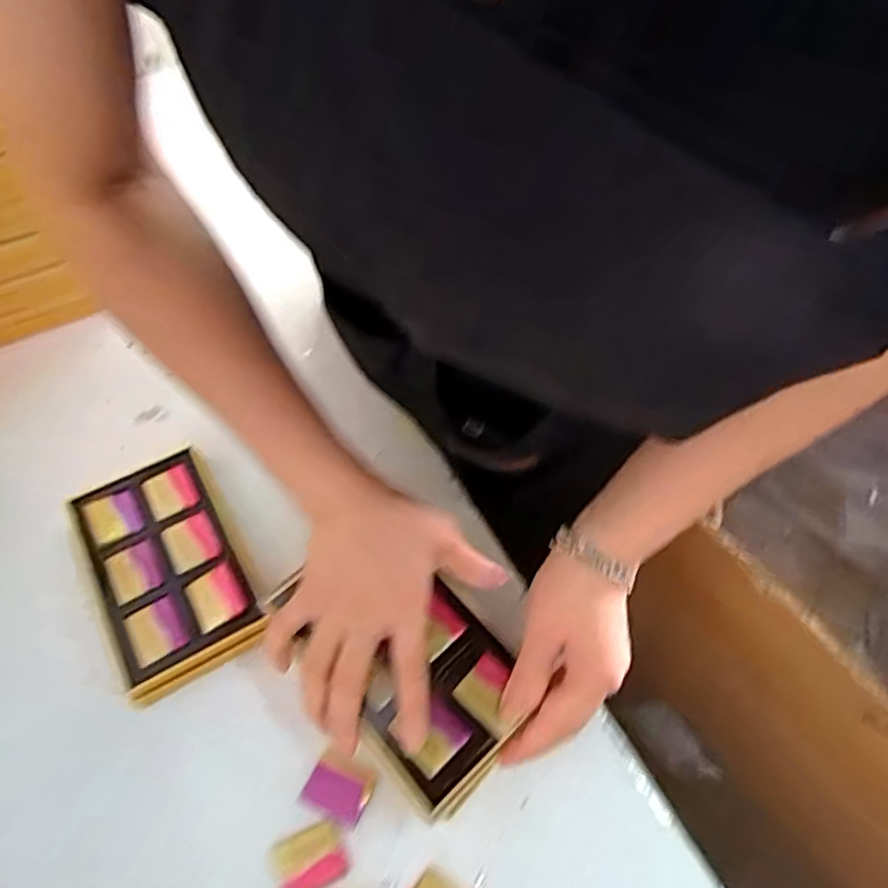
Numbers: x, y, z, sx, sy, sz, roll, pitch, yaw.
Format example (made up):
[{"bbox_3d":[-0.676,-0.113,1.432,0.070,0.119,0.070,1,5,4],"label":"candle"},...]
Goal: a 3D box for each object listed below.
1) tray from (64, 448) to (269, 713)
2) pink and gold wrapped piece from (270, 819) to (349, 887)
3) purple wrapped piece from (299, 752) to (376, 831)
[{"bbox_3d":[-0.202,0.090,0.486,0.102,0.035,0.173,-26,62,-15],"label":"tray"},{"bbox_3d":[-0.082,0.253,0.398,0.041,0.005,0.032,-23,61,-14],"label":"pink and gold wrapped piece"},{"bbox_3d":[-0.068,0.220,0.418,0.039,0.004,0.033,22,61,13],"label":"purple wrapped piece"}]

